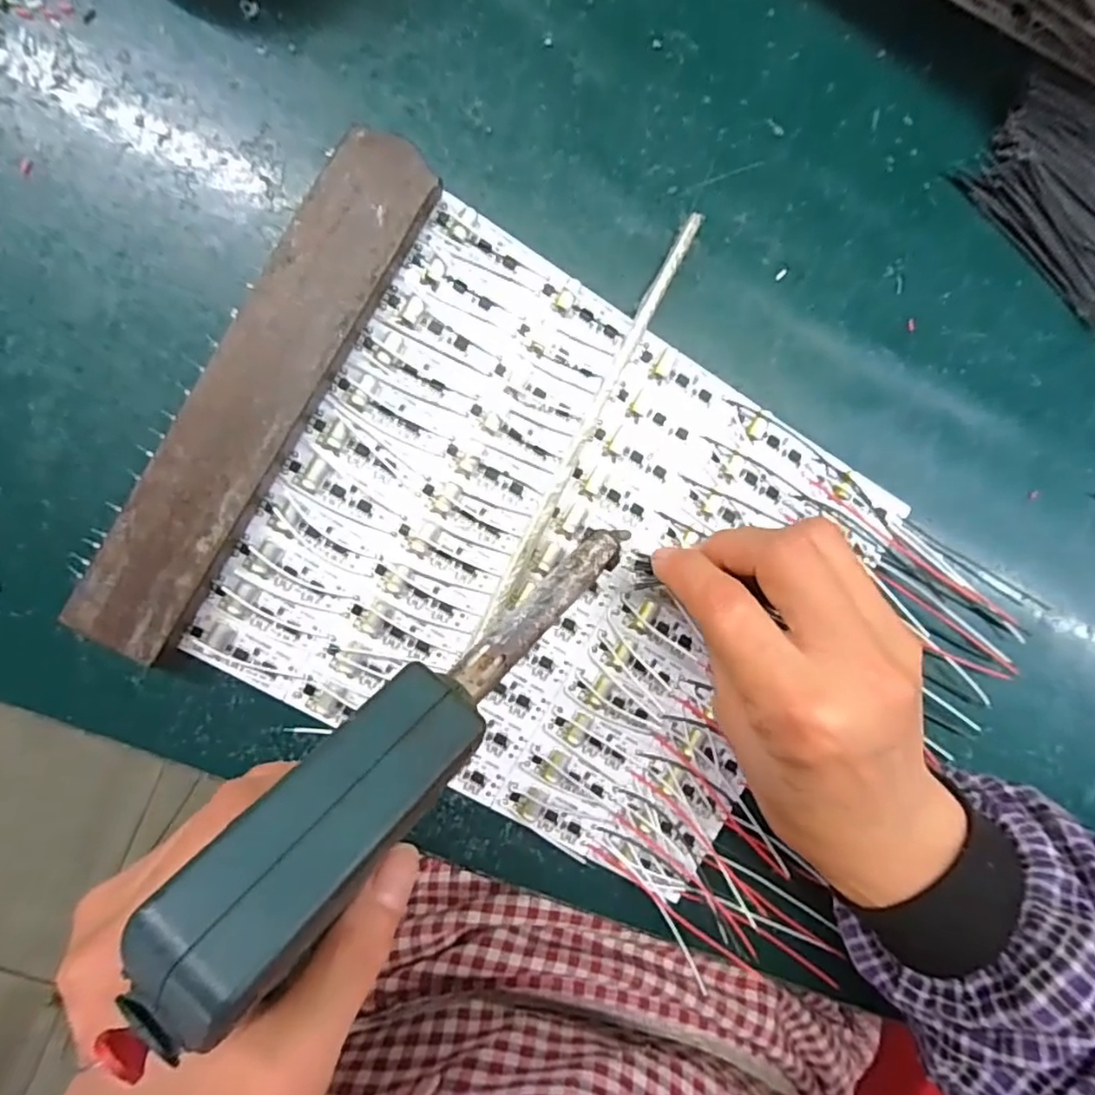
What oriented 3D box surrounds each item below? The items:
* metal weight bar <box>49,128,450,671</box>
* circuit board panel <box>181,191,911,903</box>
[{"bbox_3d":[-0.102,-0.053,0.226,0.037,0.018,0.195,31,90,-10],"label":"metal weight bar"},{"bbox_3d":[0.007,0.008,0.254,0.222,0.007,0.193,30,90,-10],"label":"circuit board panel"}]

